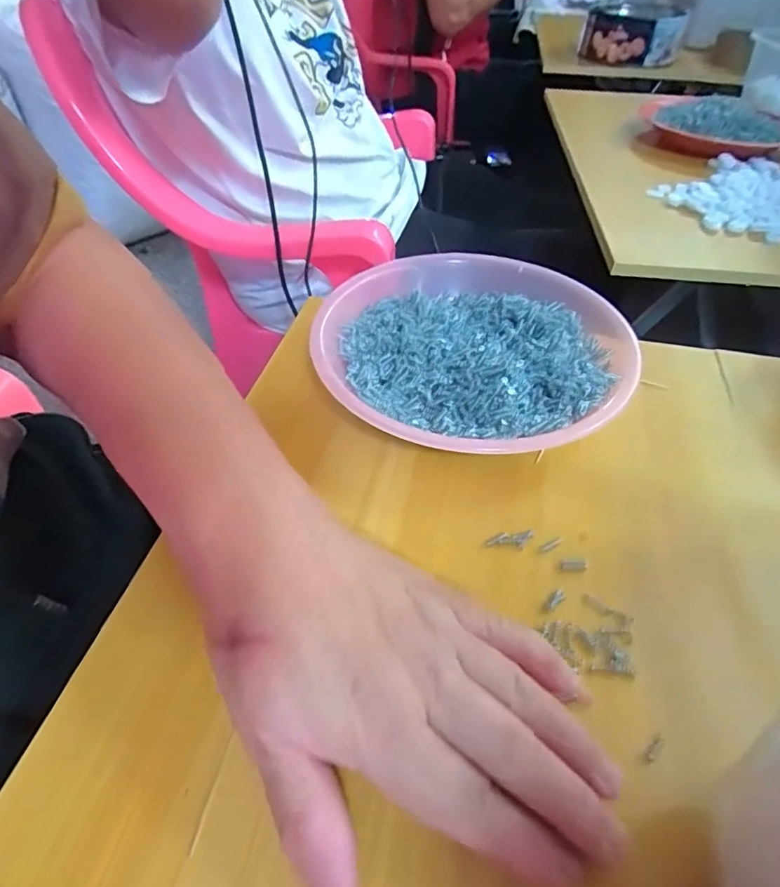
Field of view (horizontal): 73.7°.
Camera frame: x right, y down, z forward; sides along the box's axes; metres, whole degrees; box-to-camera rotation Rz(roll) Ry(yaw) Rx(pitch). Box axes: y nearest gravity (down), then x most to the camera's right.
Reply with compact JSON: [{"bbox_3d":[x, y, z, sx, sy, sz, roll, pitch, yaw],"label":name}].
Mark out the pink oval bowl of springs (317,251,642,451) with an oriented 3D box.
[{"bbox_3d":[0.051,-0.054,0.327,0.188,0.050,0.189,16,49,14],"label":"pink oval bowl of springs"}]

